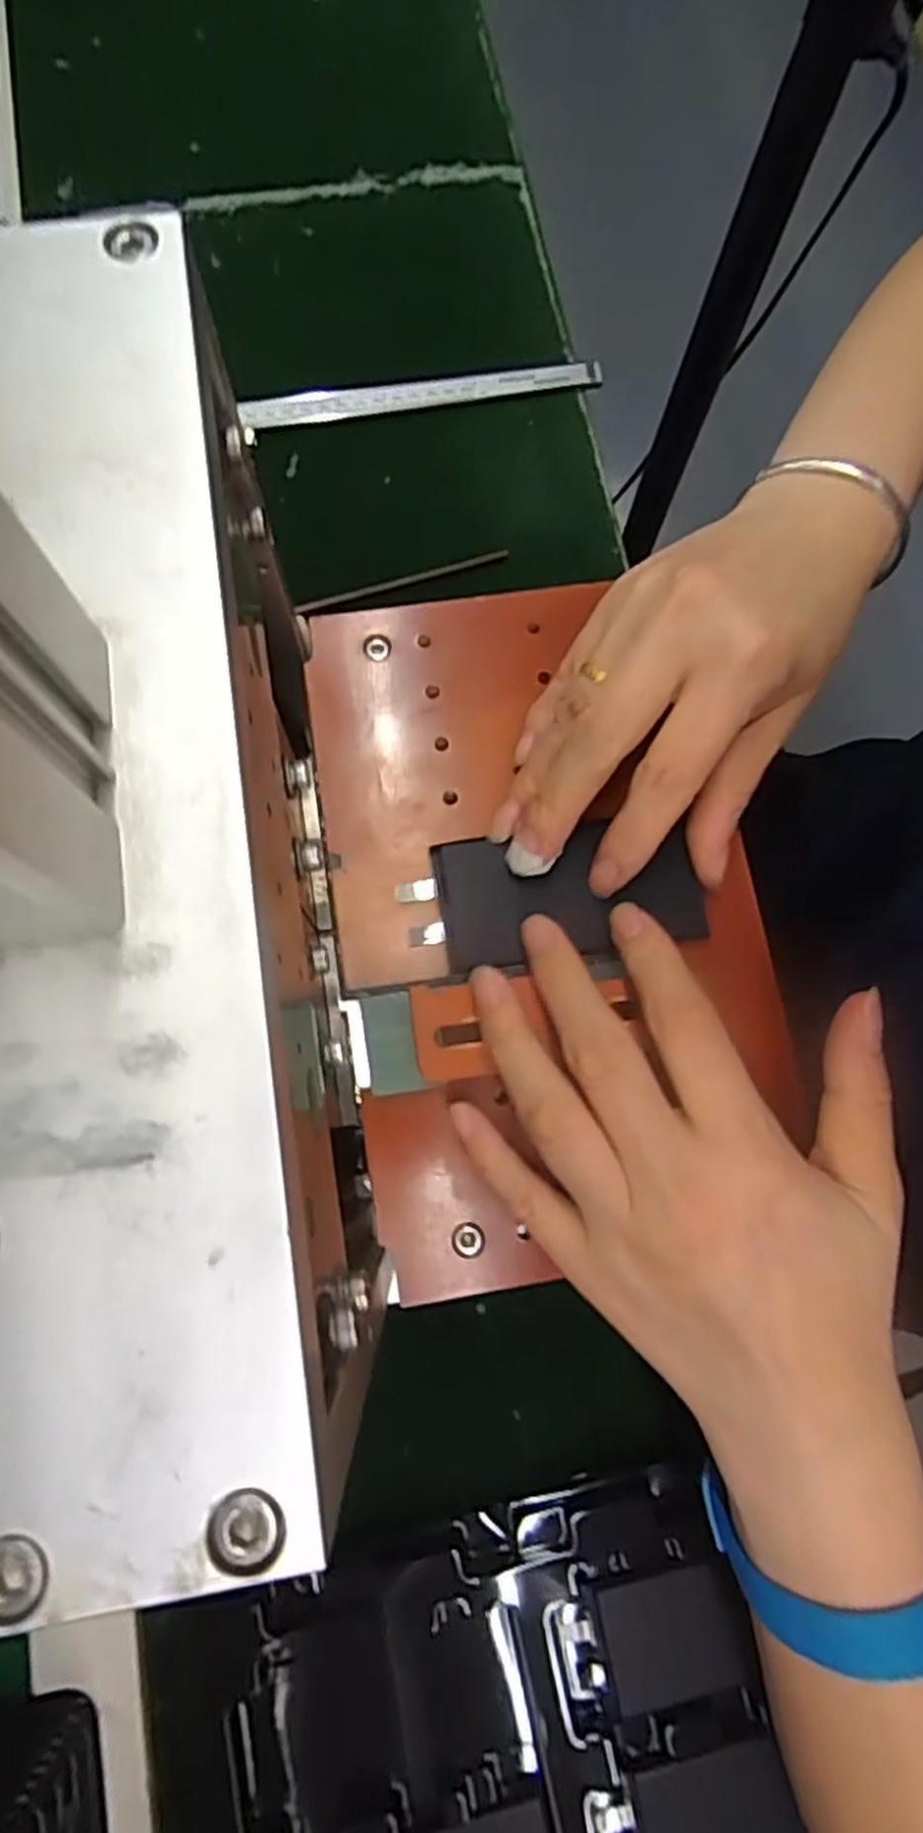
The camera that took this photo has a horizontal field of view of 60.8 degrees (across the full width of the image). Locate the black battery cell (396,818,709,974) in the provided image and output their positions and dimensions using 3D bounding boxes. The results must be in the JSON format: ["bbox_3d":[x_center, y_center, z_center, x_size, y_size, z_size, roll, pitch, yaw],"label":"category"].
[{"bbox_3d":[0.031,-0.007,0.255,0.096,0.009,0.042,-3,76,-1],"label":"black battery cell"}]

